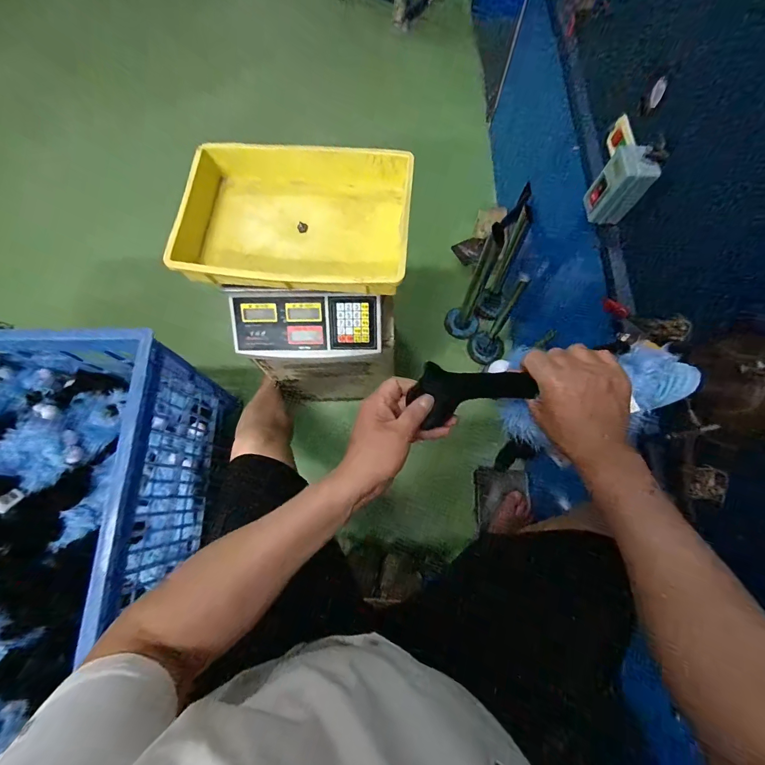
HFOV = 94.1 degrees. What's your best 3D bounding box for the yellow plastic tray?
[{"bbox_3d":[-0.136,-0.273,0.588,0.357,0.078,0.261,5,73,3],"label":"yellow plastic tray"}]

